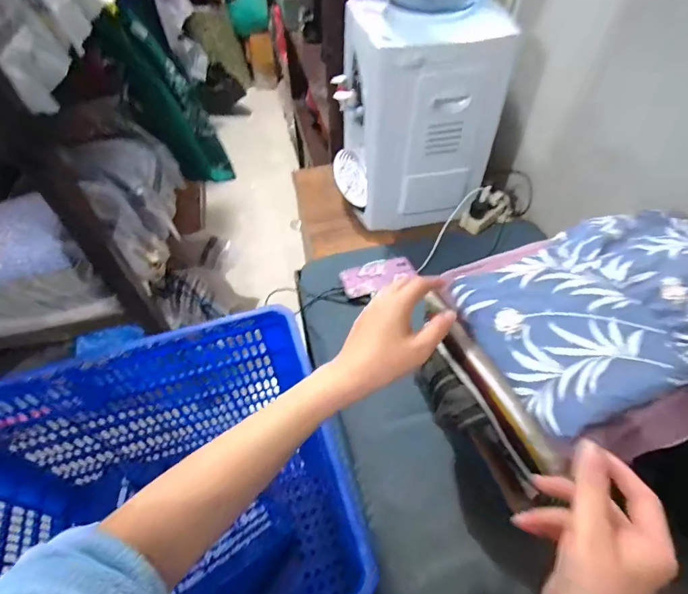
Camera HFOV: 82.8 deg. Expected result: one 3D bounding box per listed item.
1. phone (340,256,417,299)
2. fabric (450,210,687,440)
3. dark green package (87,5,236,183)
[{"bbox_3d":[0.077,-0.049,0.876,0.166,0.012,0.067,-18,76,-10],"label":"phone"},{"bbox_3d":[0.319,0.000,0.430,0.350,0.048,0.213,-14,52,-10],"label":"fabric"},{"bbox_3d":[-0.549,-0.587,1.208,0.163,0.518,0.149,-45,22,-29],"label":"dark green package"}]

